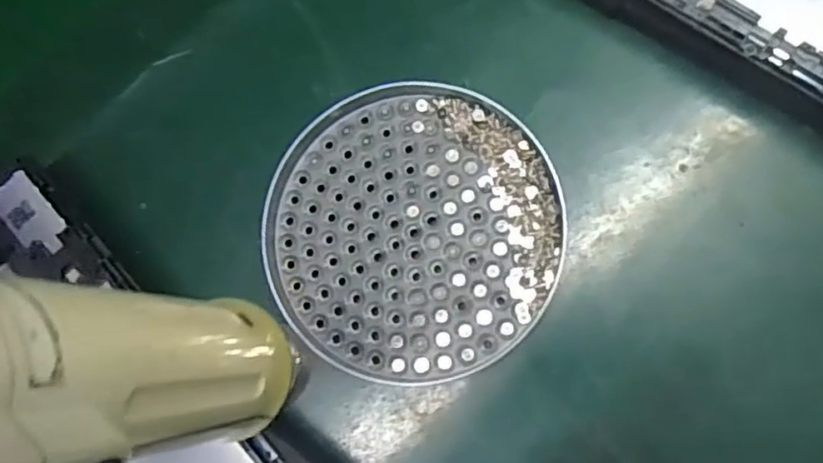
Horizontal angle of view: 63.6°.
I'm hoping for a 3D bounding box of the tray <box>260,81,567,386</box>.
[{"bbox_3d":[0.000,-0.001,0.263,0.110,0.023,0.114,-1,81,9],"label":"tray"}]

